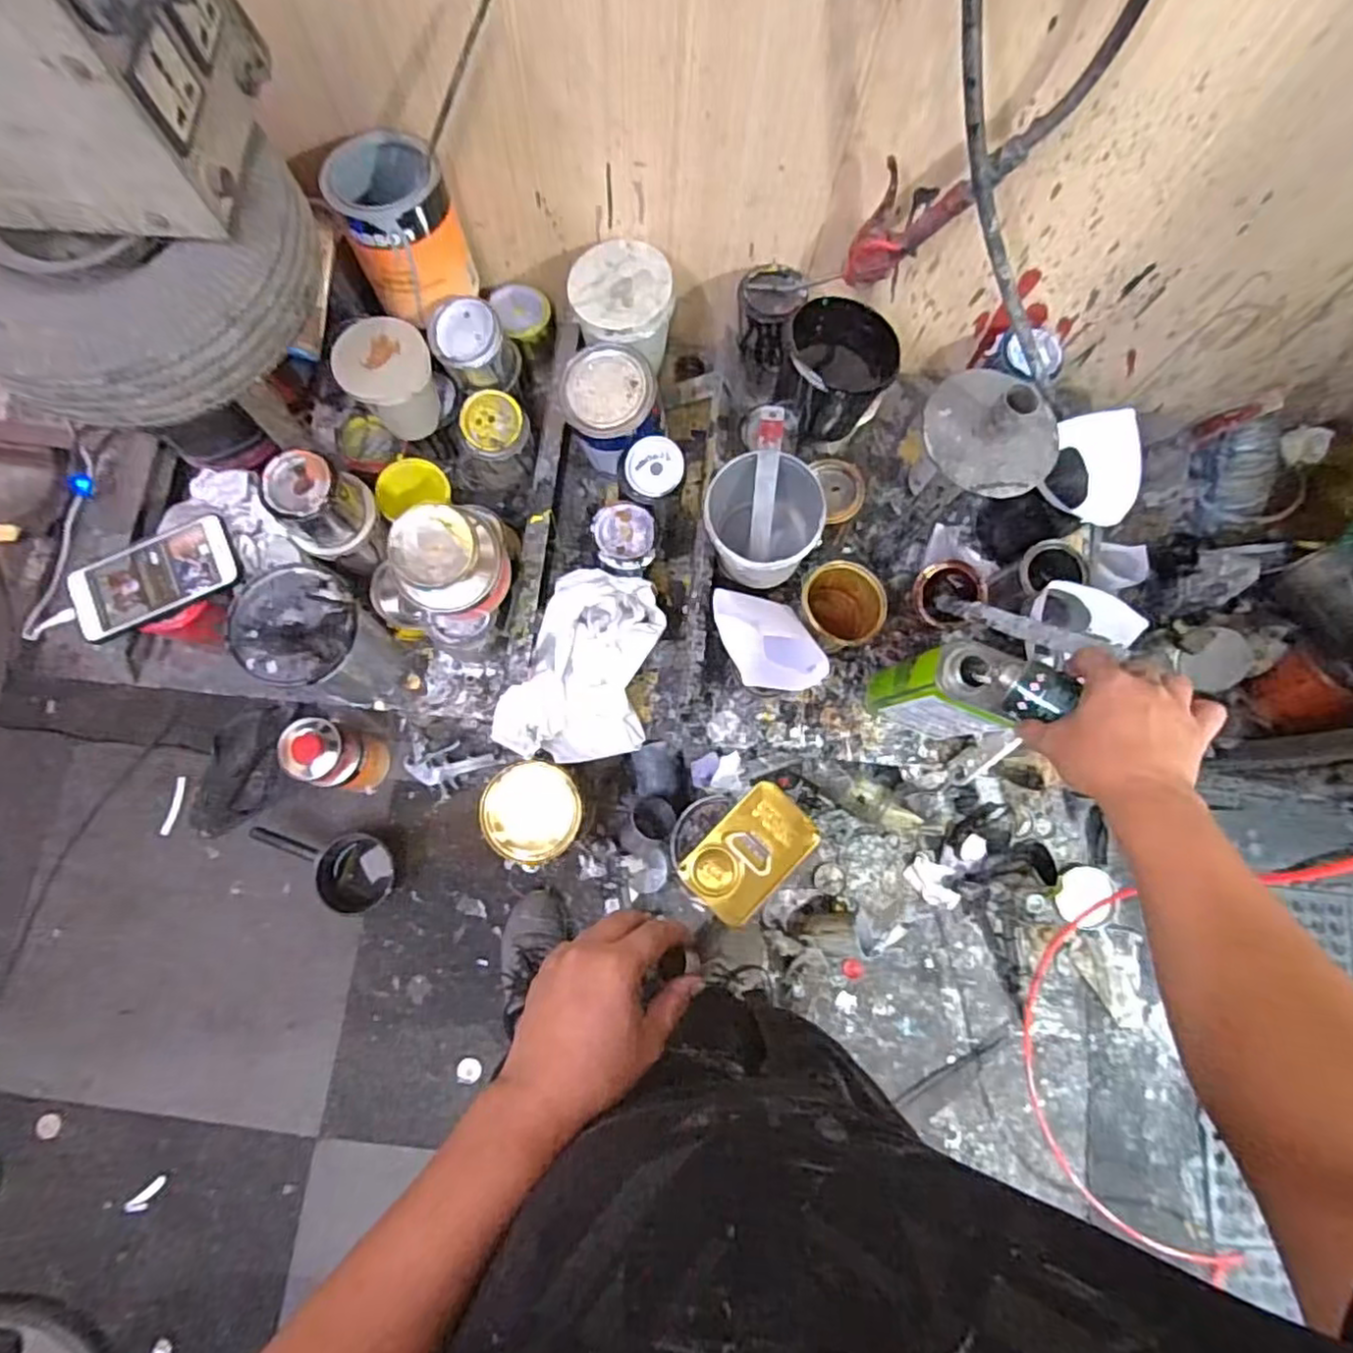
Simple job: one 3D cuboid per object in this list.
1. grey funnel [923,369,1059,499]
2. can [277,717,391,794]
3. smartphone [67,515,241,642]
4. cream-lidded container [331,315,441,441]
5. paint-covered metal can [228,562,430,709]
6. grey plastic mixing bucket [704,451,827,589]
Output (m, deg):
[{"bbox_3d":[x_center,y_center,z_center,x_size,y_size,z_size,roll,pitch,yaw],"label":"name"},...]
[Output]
[{"bbox_3d":[0.257,-0.204,0.558,0.110,0.051,0.101,37,79,6],"label":"grey funnel"},{"bbox_3d":[-0.600,0.144,1.238,0.119,0.183,0.114,19,78,2],"label":"can"},{"bbox_3d":[-0.517,-0.098,0.692,0.156,0.013,0.073,-25,90,-4],"label":"smartphone"},{"bbox_3d":[-0.289,-0.301,0.730,0.087,0.100,0.088,0,78,-2],"label":"cream-lidded container"},{"bbox_3d":[-0.359,-0.029,0.727,0.132,0.149,0.113,43,80,7],"label":"paint-covered metal can"},{"bbox_3d":[0.086,-0.146,0.710,0.115,0.120,0.117,0,78,-2],"label":"grey plastic mixing bucket"}]

